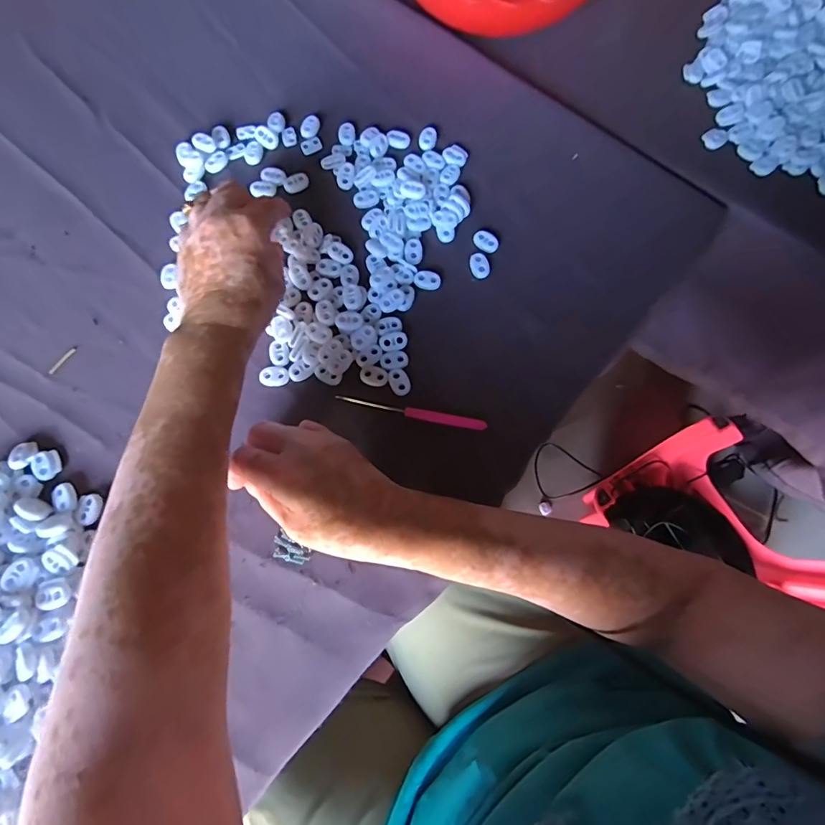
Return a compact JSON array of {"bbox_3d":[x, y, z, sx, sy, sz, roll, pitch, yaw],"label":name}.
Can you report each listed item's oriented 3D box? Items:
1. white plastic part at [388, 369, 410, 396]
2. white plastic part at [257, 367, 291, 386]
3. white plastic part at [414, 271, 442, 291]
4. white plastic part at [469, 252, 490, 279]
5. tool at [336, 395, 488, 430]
[{"bbox_3d":[-0.010,-0.024,0.358,0.015,0.004,0.022,-25,76,-7],"label":"white plastic part"},{"bbox_3d":[-0.109,-0.028,0.360,0.023,0.005,0.015,-4,74,-1],"label":"white plastic part"},{"bbox_3d":[0.012,-0.111,0.383,0.022,0.005,0.015,18,75,5],"label":"white plastic part"},{"bbox_3d":[0.056,-0.125,0.386,0.014,0.006,0.023,-17,75,-5],"label":"white plastic part"},{"bbox_3d":[-0.001,0.000,0.351,0.115,0.004,0.009,11,74,3],"label":"tool"}]

